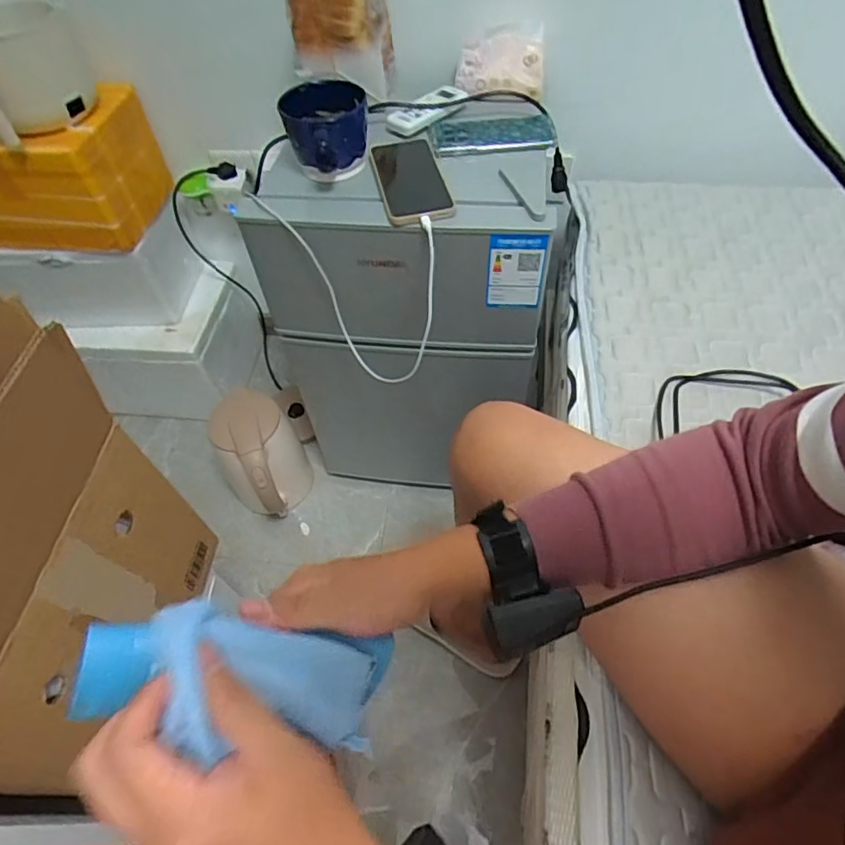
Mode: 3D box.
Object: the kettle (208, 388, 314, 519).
[{"bbox_3d":[-0.301,0.083,1.033,0.138,0.247,0.183,-29,58,-16],"label":"kettle"}]

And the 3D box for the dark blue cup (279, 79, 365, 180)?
[{"bbox_3d":[-0.117,-0.346,0.665,0.099,0.073,0.116,-4,55,1],"label":"dark blue cup"}]

